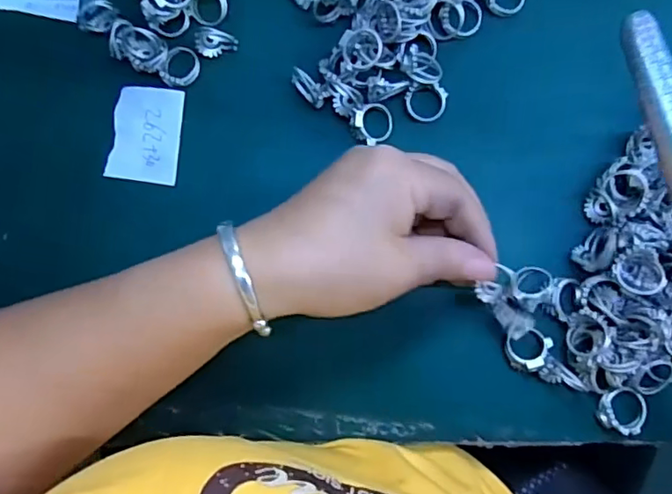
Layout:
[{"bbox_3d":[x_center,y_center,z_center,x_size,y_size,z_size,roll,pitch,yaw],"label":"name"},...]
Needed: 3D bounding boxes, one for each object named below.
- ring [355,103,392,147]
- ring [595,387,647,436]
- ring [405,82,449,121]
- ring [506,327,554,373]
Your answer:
[{"bbox_3d":[0.021,-0.066,0.299,0.023,0.004,0.020,-31,104,-26],"label":"ring"},{"bbox_3d":[0.145,0.082,0.282,0.022,0.012,0.022,0,88,3],"label":"ring"},{"bbox_3d":[0.048,-0.077,0.299,0.022,0.006,0.019,1,88,4],"label":"ring"},{"bbox_3d":[0.097,0.052,0.285,0.021,0.009,0.022,0,88,3],"label":"ring"}]

